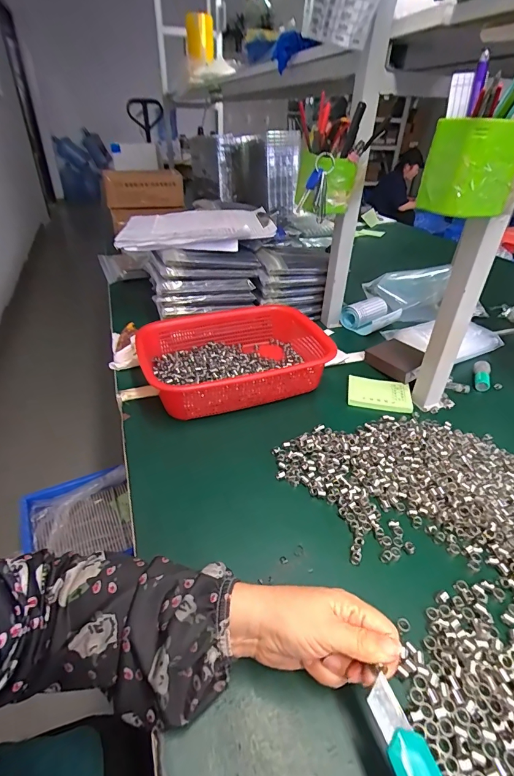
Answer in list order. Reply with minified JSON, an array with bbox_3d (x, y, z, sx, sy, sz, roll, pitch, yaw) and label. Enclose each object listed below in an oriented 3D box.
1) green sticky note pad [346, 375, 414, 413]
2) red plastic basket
[{"bbox_3d":[0.192,0.010,0.591,0.096,0.009,0.073,8,36,8],"label":"green sticky note pad"},{"bbox_3d":[-0.022,-0.050,0.610,0.296,0.071,0.210,-10,37,-18],"label":"red plastic basket"}]

